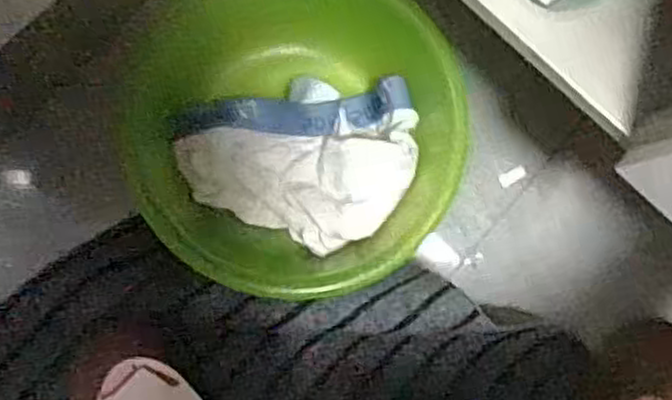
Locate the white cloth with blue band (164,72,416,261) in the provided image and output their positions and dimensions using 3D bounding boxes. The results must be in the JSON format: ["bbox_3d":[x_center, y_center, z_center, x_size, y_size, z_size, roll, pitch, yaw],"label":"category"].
[{"bbox_3d":[-0.035,-0.031,0.666,0.213,0.078,0.147,0,86,-6],"label":"white cloth with blue band"}]

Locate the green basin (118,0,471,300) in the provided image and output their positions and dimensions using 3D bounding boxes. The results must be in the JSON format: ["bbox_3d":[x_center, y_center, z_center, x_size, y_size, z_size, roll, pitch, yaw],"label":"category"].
[{"bbox_3d":[-0.033,-0.054,0.661,0.268,0.144,0.261,0,86,-6],"label":"green basin"}]

